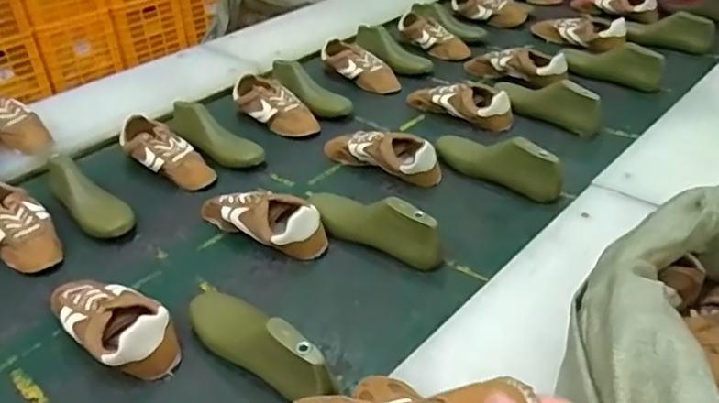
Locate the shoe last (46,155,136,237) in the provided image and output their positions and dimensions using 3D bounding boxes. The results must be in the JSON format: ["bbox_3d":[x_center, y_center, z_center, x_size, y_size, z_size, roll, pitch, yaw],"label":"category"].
[{"bbox_3d":[-0.471,-0.011,1.060,0.089,0.073,0.223,-28,44,-30],"label":"shoe last"}]

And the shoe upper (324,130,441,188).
[{"bbox_3d":[0.036,-0.091,1.158,0.250,0.067,0.078,21,43,28],"label":"shoe upper"}]

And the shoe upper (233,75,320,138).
[{"bbox_3d":[-0.185,-0.207,1.348,0.236,0.063,0.086,35,49,20],"label":"shoe upper"}]

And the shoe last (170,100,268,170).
[{"bbox_3d":[-0.304,-0.145,1.246,0.264,0.070,0.083,29,47,35],"label":"shoe last"}]

